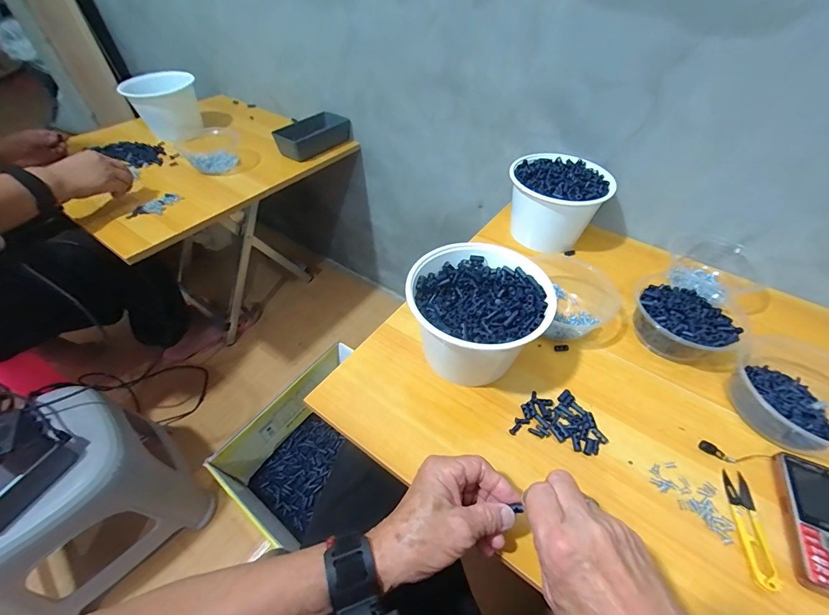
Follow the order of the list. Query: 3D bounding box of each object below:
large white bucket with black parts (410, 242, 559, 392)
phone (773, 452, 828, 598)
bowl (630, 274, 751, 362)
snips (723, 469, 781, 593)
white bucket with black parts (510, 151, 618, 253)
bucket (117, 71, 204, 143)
[{"bbox_3d":[0.078,0.015,0.463,0.167,0.113,0.165,1,47,-1],"label":"large white bucket with black parts"},{"bbox_3d":[0.394,0.210,0.350,0.059,0.018,0.127,19,50,16],"label":"phone"},{"bbox_3d":[0.374,0.018,0.508,0.134,0.060,0.128,1,47,-1],"label":"bowl"},{"bbox_3d":[0.328,0.213,0.355,0.022,0.006,0.104,13,49,11],"label":"snips"},{"bbox_3d":[0.252,-0.187,0.656,0.155,0.116,0.148,1,47,-1],"label":"white bucket with black parts"},{"bbox_3d":[-0.633,-0.510,0.937,0.155,0.133,0.148,-30,55,-26],"label":"bucket"}]

